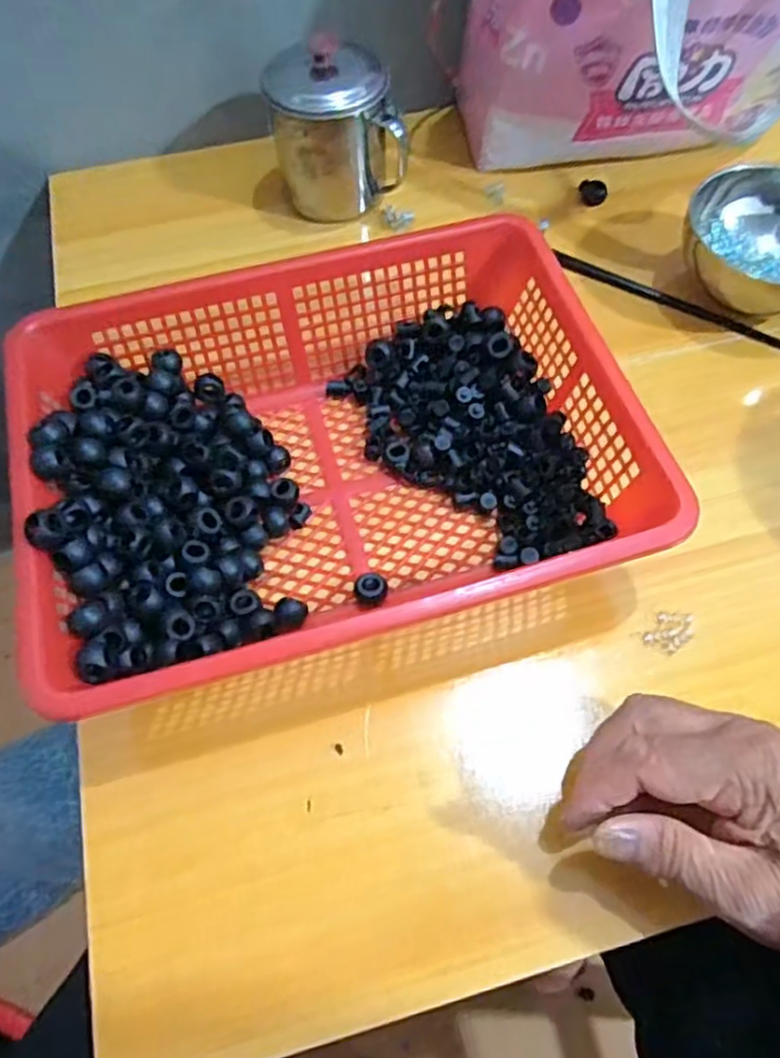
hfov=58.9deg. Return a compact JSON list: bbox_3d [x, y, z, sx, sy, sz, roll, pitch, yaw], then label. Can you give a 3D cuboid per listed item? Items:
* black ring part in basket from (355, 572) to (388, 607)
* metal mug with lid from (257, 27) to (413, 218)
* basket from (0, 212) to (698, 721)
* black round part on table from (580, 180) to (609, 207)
[{"bbox_3d":[-0.010,0.033,0.368,0.017,0.012,0.015,-11,62,-4],"label":"black ring part in basket"},{"bbox_3d":[-0.037,-0.280,0.486,0.087,0.090,0.072,-8,62,-3],"label":"metal mug with lid"},{"bbox_3d":[-0.033,-0.040,0.370,0.290,0.078,0.211,-18,63,-8],"label":"basket"},{"bbox_3d":[0.152,-0.251,0.519,0.020,0.016,0.020,-1,62,1],"label":"black round part on table"}]

